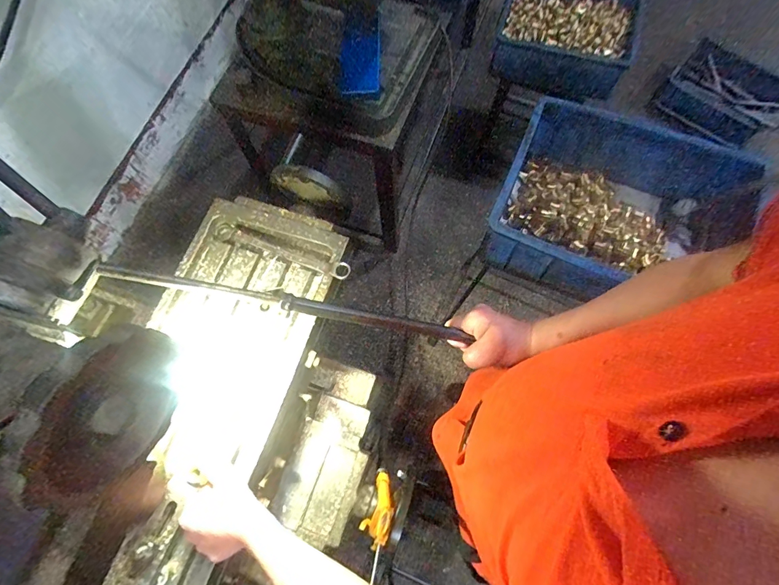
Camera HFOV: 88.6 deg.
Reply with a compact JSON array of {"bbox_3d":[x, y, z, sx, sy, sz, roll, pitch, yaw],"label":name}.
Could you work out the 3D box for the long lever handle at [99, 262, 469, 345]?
[{"bbox_3d":[-0.074,0.016,0.409,0.366,0.018,0.017,13,70,-26],"label":"long lever handle"}]

